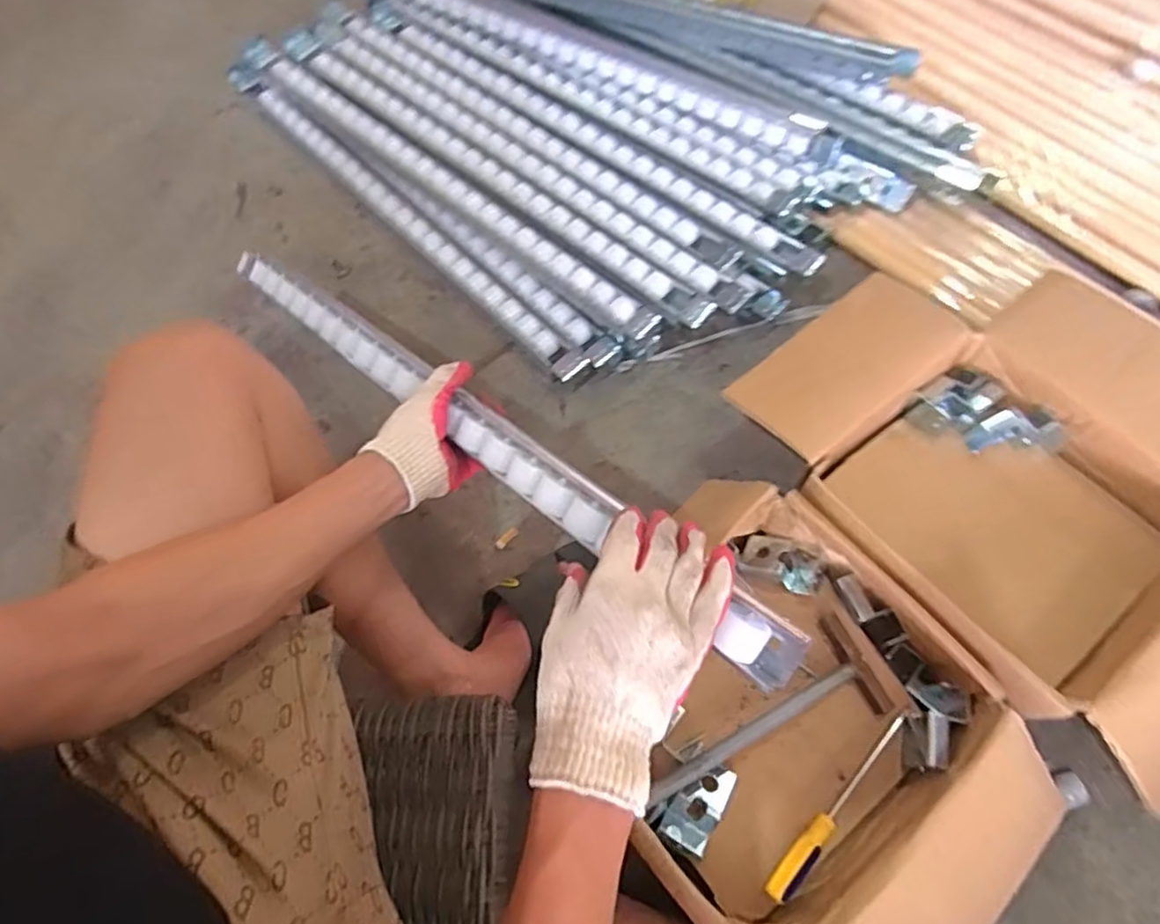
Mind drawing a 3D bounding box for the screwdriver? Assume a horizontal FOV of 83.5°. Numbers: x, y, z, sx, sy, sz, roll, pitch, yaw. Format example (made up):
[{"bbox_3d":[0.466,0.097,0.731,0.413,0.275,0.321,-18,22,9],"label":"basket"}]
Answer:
[{"bbox_3d":[0.242,0.316,0.600,0.029,0.018,0.203,40,73,19],"label":"screwdriver"}]

